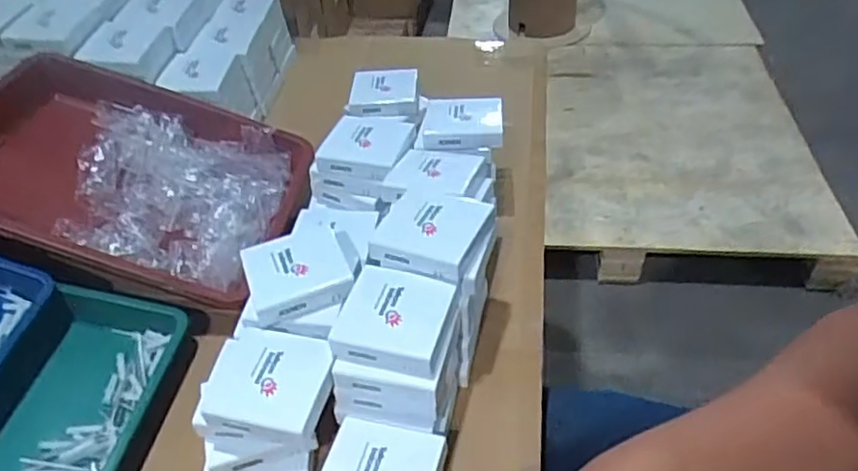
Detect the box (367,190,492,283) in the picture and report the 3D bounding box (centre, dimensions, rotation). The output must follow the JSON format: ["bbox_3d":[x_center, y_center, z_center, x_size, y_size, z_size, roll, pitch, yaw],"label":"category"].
[{"bbox_3d":[0.002,-0.006,0.576,0.086,0.026,0.088,13,45,18],"label":"box"}]

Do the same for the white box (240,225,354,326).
[{"bbox_3d":[-0.115,0.031,0.578,0.083,0.021,0.088,-17,44,-14],"label":"white box"}]

